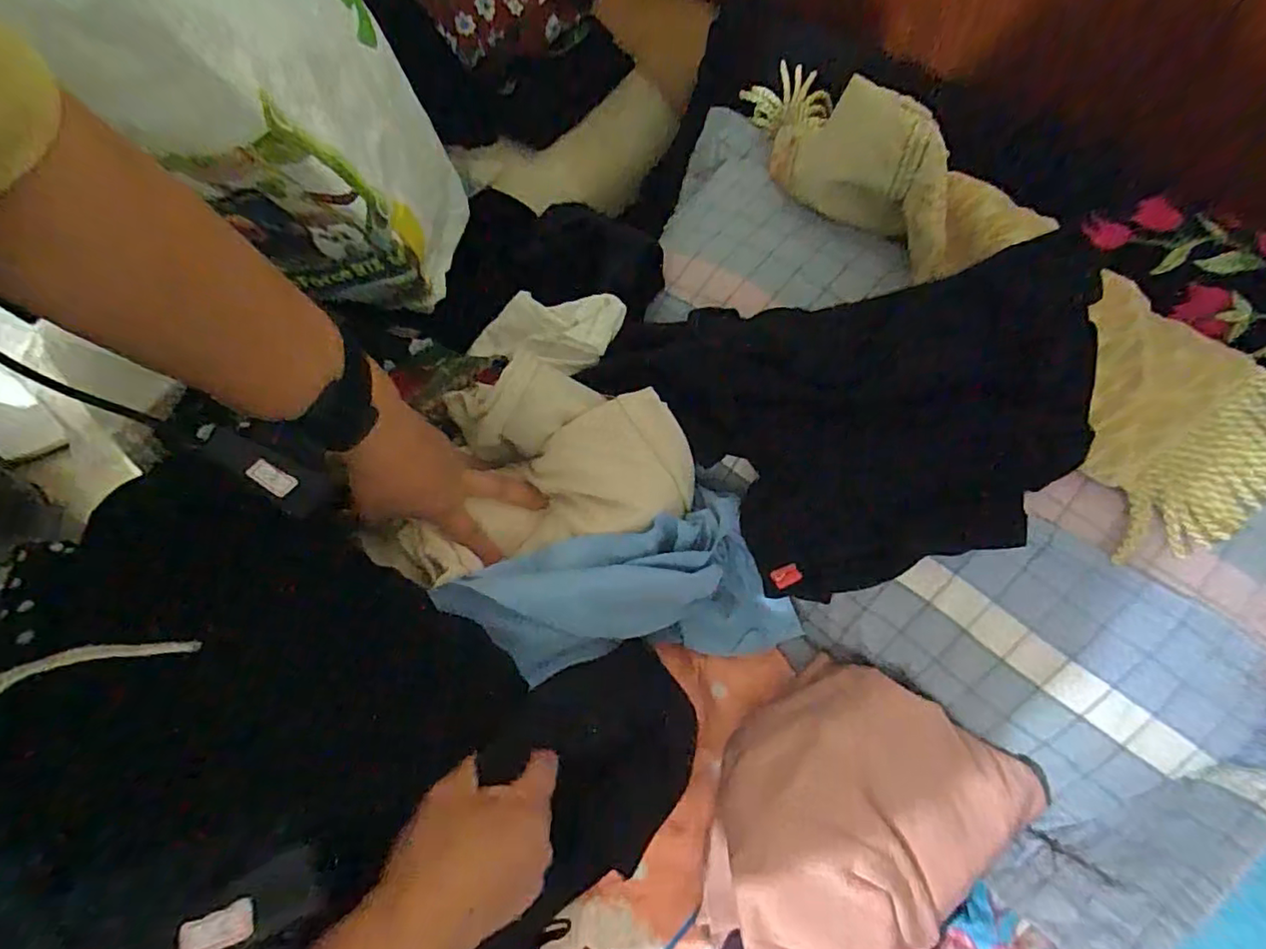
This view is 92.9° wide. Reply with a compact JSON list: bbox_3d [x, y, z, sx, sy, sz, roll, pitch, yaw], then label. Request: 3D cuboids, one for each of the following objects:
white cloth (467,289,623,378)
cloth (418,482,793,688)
[{"bbox_3d":[-0.083,-0.127,0.544,0.168,0.030,0.067,7,63,34],"label":"white cloth"},{"bbox_3d":[-0.002,0.085,0.464,0.270,0.094,0.112,2,63,-23],"label":"cloth"}]

